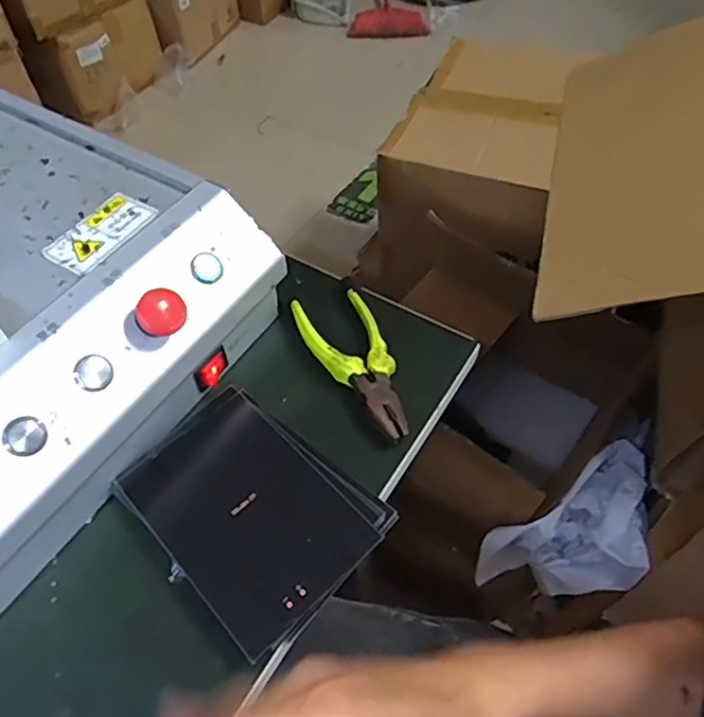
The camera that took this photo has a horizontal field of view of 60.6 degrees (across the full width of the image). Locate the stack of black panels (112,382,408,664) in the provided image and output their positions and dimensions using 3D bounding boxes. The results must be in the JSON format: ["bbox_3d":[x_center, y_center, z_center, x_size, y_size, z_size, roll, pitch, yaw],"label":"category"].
[{"bbox_3d":[-0.066,0.093,0.390,0.154,0.007,0.116,37,62,25],"label":"stack of black panels"}]

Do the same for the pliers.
[{"bbox_3d":[0.004,0.005,0.454,0.054,0.023,0.138,-20,56,-13],"label":"pliers"}]

